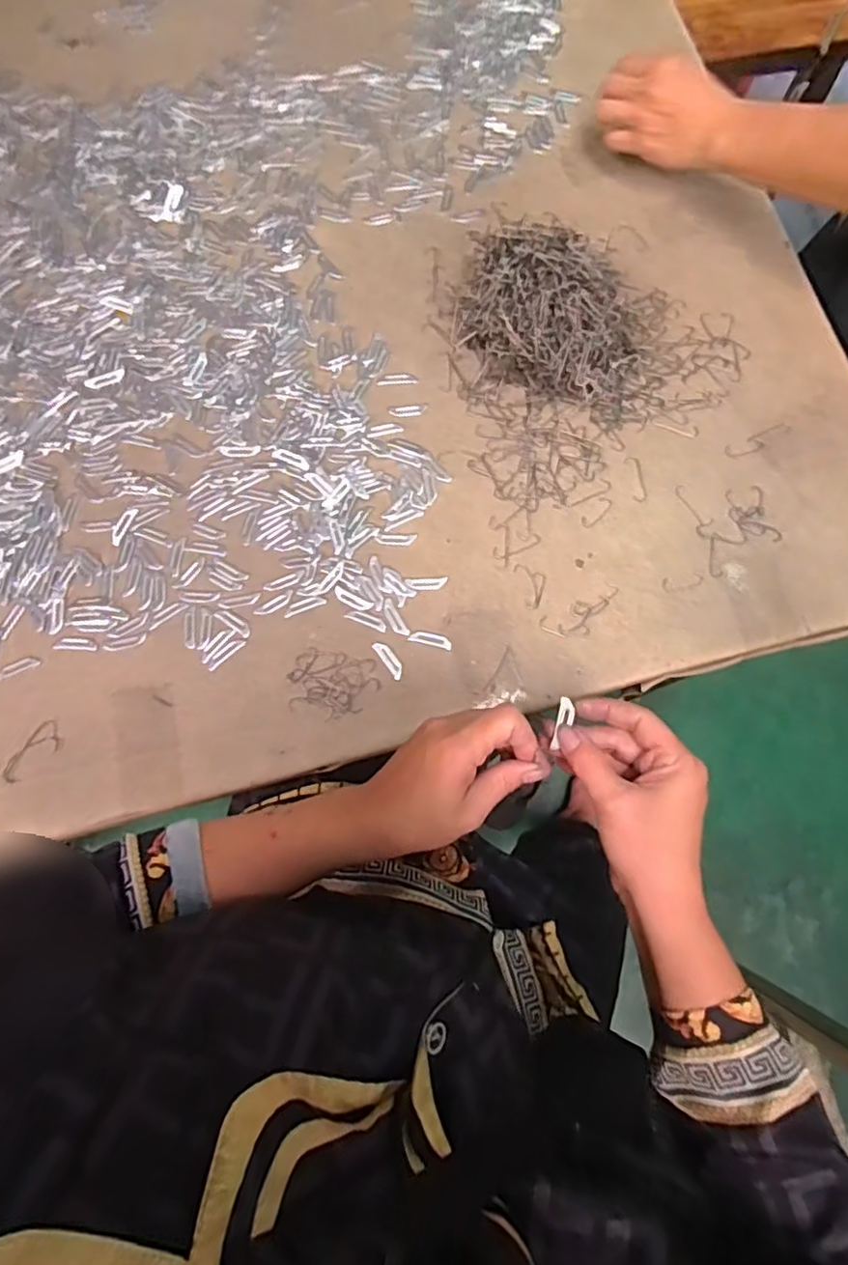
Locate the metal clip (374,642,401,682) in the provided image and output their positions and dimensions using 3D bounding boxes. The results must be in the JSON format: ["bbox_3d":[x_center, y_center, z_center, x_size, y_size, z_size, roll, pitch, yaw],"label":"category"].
[{"bbox_3d":[-0.028,0.022,0.496,0.011,0.004,0.035,-34,77,-7],"label":"metal clip"}]

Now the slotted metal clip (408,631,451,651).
[{"bbox_3d":[0.005,0.005,0.498,0.034,0.004,0.010,14,76,5],"label":"slotted metal clip"}]

